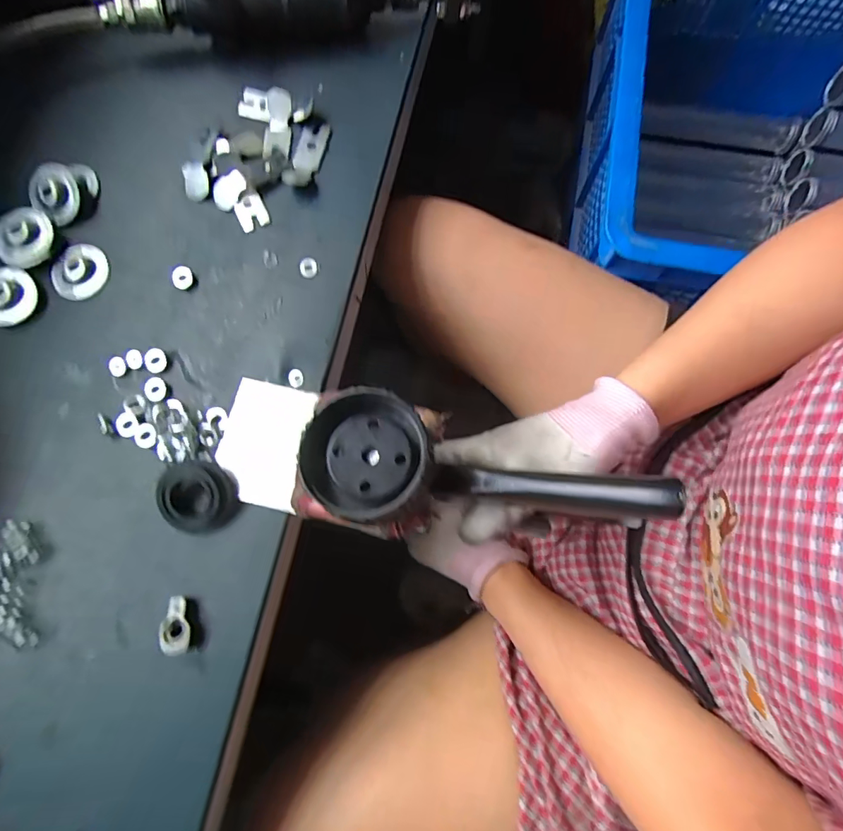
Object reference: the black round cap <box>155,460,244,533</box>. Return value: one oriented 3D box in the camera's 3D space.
[{"bbox_3d":[-0.134,0.048,0.270,0.041,0.017,0.042,0,77,1],"label":"black round cap"}]

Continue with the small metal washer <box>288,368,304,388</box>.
[{"bbox_3d":[-0.083,-0.025,0.297,0.010,0.004,0.012,-25,78,-5],"label":"small metal washer"}]

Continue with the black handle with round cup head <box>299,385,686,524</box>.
[{"bbox_3d":[0.026,0.032,0.230,0.174,0.060,0.066,9,77,5],"label":"black handle with round cup head"}]

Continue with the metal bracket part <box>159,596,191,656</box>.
[{"bbox_3d":[-0.141,0.120,0.258,0.016,0.009,0.030,-9,77,-1],"label":"metal bracket part"}]

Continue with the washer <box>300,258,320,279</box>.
[{"bbox_3d":[-0.080,-0.105,0.316,0.014,0.004,0.013,0,77,1],"label":"washer"}]

